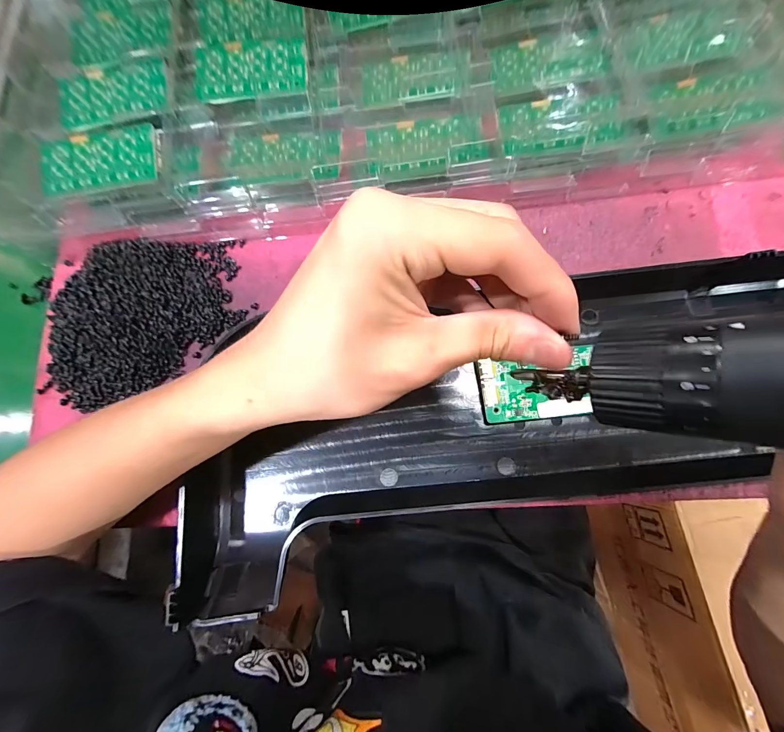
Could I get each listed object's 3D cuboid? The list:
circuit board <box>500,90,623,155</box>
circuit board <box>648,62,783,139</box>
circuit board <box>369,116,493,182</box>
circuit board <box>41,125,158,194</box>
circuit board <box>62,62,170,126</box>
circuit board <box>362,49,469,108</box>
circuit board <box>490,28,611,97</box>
[{"bbox_3d":[0.135,-0.197,0.277,0.092,0.011,0.047,-7,77,0],"label":"circuit board"},{"bbox_3d":[0.254,-0.212,0.275,0.095,0.011,0.048,-5,77,0],"label":"circuit board"},{"bbox_3d":[0.028,-0.177,0.280,0.094,0.009,0.048,-7,77,0],"label":"circuit board"},{"bbox_3d":[-0.229,-0.162,0.271,0.089,0.011,0.045,-9,77,0],"label":"circuit board"},{"bbox_3d":[-0.233,-0.229,0.289,0.088,0.004,0.050,-7,77,0],"label":"circuit board"},{"bbox_3d":[0.020,-0.248,0.297,0.089,0.012,0.050,-2,77,1],"label":"circuit board"},{"bbox_3d":[0.132,-0.261,0.293,0.091,0.007,0.050,-7,80,9],"label":"circuit board"}]

